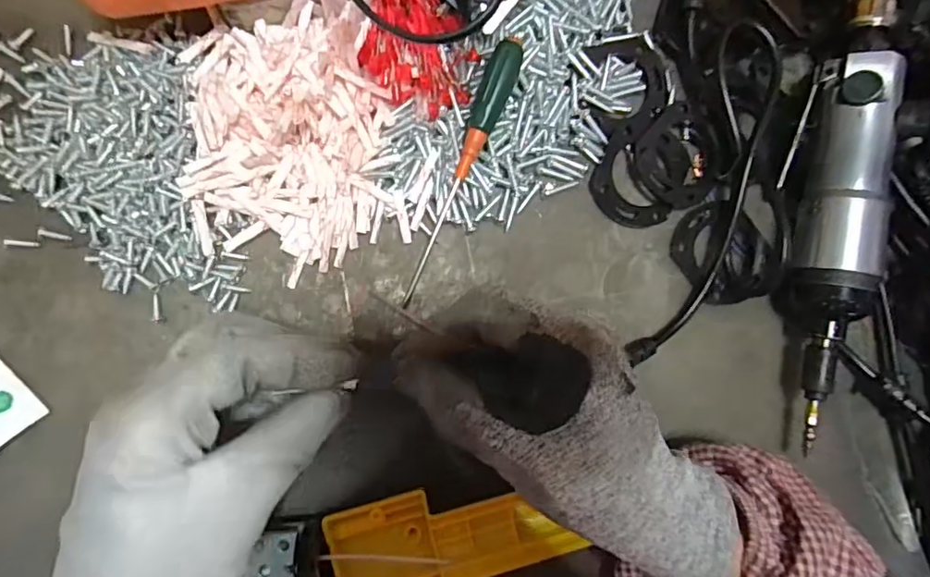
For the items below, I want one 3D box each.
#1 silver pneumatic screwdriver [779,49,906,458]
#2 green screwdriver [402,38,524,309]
[{"bbox_3d":[0.198,-0.024,0.295,0.041,0.044,0.218,7,85,-9],"label":"silver pneumatic screwdriver"},{"bbox_3d":[0.001,-0.063,0.277,0.017,0.019,0.151,21,82,-8],"label":"green screwdriver"}]

